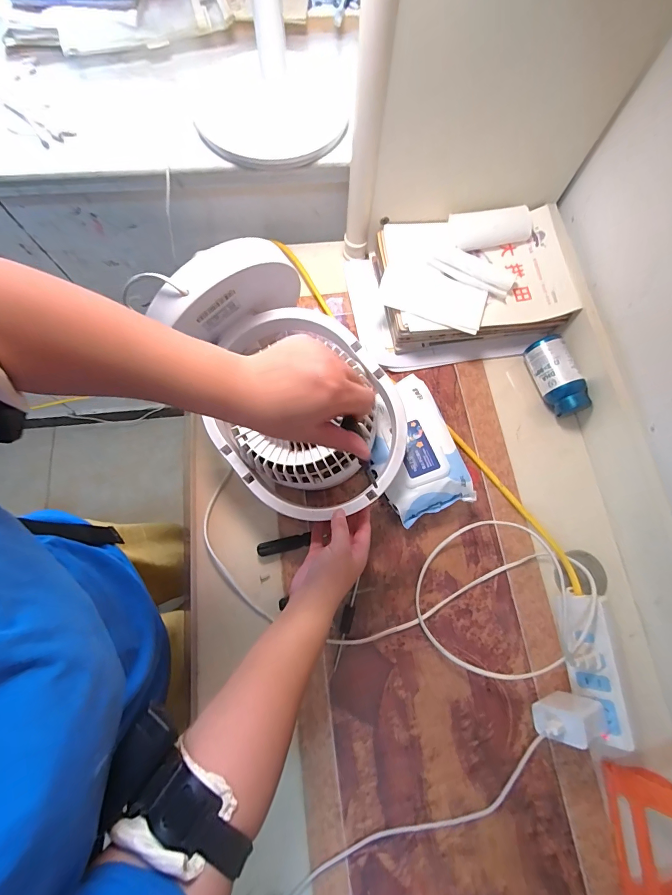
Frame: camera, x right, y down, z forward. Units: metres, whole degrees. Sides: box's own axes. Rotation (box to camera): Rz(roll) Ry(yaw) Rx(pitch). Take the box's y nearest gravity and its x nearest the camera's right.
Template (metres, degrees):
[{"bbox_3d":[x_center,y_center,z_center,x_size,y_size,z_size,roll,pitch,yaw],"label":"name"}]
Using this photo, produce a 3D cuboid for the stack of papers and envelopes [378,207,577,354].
[{"bbox_3d":[0.208,-0.260,0.591,0.293,0.079,0.203,-3,74,-3],"label":"stack of papers and envelopes"}]

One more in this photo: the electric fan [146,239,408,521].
[{"bbox_3d":[-0.047,-0.067,0.420,0.214,0.137,0.289,-34,78,-11],"label":"electric fan"}]

